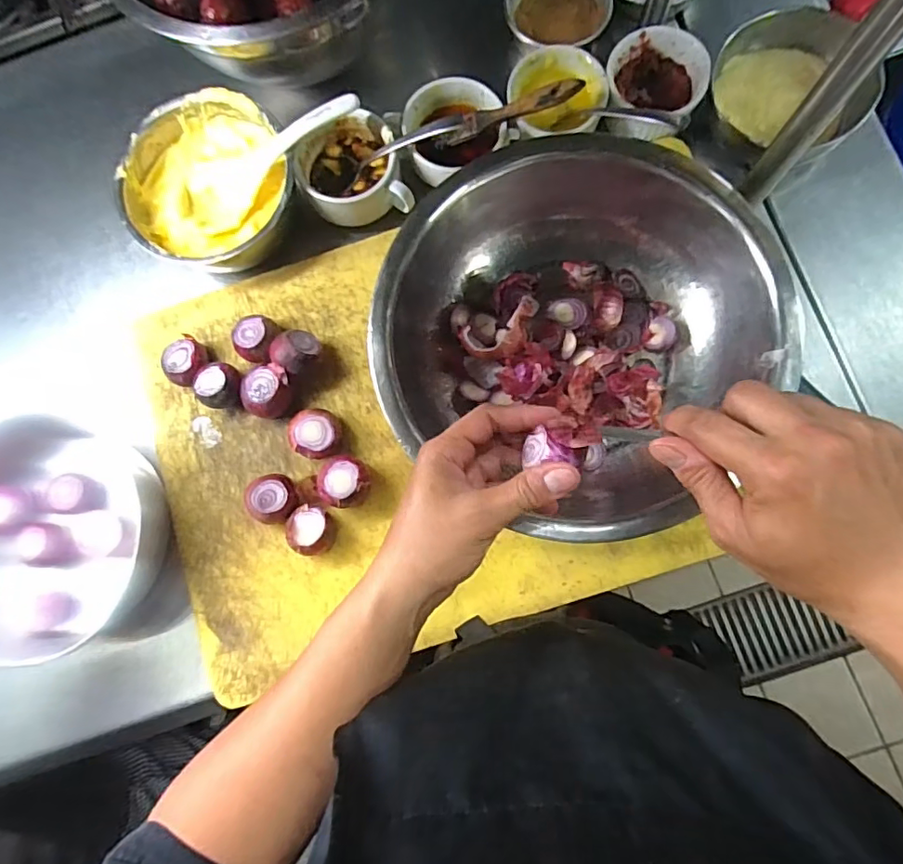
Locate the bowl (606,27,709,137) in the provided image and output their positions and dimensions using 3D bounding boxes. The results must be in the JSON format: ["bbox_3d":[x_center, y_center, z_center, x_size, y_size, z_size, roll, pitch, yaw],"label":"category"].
[{"bbox_3d":[0.198,-0.339,0.540,0.089,0.052,0.094,-1,82,5],"label":"bowl"}]

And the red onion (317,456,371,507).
[{"bbox_3d":[-0.096,0.045,0.492,0.040,0.038,0.043,-1,82,5],"label":"red onion"}]

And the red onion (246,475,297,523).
[{"bbox_3d":[-0.160,0.061,0.494,0.040,0.034,0.043,-1,82,5],"label":"red onion"}]

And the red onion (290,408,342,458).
[{"bbox_3d":[-0.126,0.002,0.504,0.046,0.027,0.046,-1,82,5],"label":"red onion"}]

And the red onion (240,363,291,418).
[{"bbox_3d":[-0.172,-0.037,0.512,0.043,0.033,0.046,0,82,5],"label":"red onion"}]

